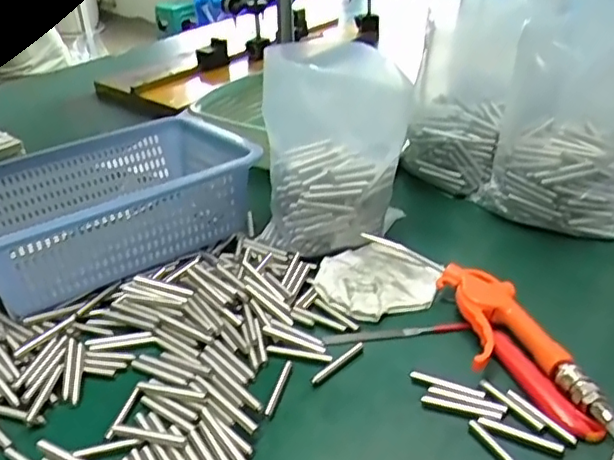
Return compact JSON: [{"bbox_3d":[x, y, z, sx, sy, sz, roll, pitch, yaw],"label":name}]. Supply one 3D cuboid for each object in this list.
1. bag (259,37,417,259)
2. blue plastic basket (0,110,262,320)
[{"bbox_3d":[0.029,-0.077,0.602,0.134,0.199,0.086,-8,33,-7],"label":"bag"},{"bbox_3d":[-0.222,-0.034,0.661,0.291,0.095,0.221,-21,36,-26],"label":"blue plastic basket"}]

